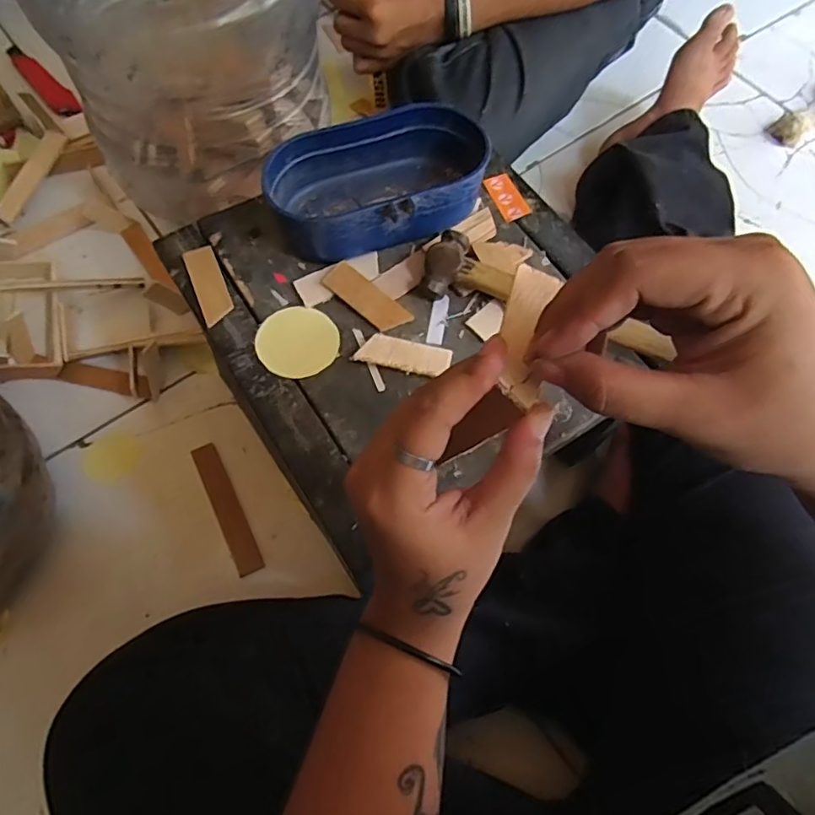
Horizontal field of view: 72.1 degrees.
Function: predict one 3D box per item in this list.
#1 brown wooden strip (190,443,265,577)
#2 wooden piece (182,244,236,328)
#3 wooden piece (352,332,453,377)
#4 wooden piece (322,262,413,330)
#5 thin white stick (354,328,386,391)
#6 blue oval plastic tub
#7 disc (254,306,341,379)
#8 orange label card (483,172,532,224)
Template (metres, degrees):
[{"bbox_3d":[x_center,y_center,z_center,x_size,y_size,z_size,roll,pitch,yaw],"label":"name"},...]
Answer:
[{"bbox_3d":[-0.172,0.094,0.531,0.024,0.005,0.133,-25,70,-13],"label":"brown wooden strip"},{"bbox_3d":[-0.138,-0.087,0.390,0.021,0.004,0.065,-21,69,-12],"label":"wooden piece"},{"bbox_3d":[-0.002,-0.035,0.371,0.060,0.005,0.024,14,66,3],"label":"wooden piece"},{"bbox_3d":[-0.028,-0.076,0.385,0.064,0.006,0.023,39,70,13],"label":"wooden piece"},{"bbox_3d":[-0.025,-0.032,0.372,0.006,0.004,0.050,-20,69,-11],"label":"thin white stick"},{"bbox_3d":[-0.020,-0.160,0.406,0.160,0.050,0.095,-20,69,-11],"label":"blue oval plastic tub"},{"bbox_3d":[-0.073,-0.044,0.374,0.053,0.004,0.052,1,66,-3],"label":"disc"},{"bbox_3d":[0.078,-0.164,0.436,0.023,0.004,0.045,-22,69,-4],"label":"orange label card"}]

